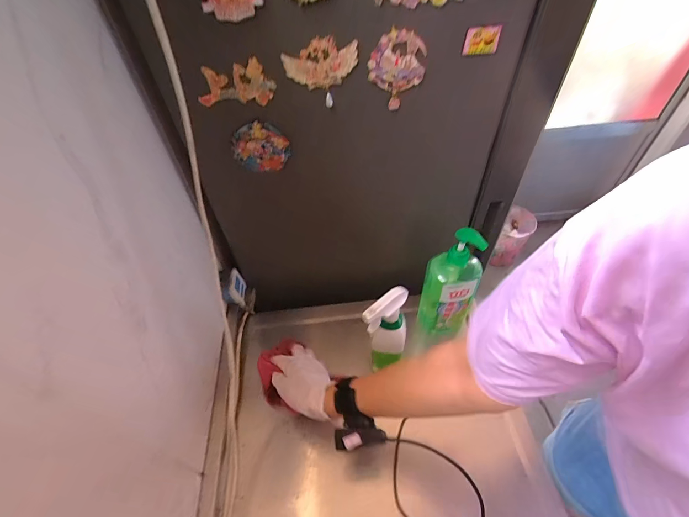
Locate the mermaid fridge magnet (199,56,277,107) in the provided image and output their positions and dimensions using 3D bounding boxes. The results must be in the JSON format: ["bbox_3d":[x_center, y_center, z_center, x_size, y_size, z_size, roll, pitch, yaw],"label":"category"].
[{"bbox_3d":[-0.150,-0.237,0.461,0.105,0.058,0.016,-2,49,0],"label":"mermaid fridge magnet"}]

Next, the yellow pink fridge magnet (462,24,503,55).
[{"bbox_3d":[0.175,-0.278,0.433,0.045,0.039,0.005,-4,72,3],"label":"yellow pink fridge magnet"}]

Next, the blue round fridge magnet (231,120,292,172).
[{"bbox_3d":[-0.132,-0.175,0.537,0.088,0.085,0.014,-6,49,-3],"label":"blue round fridge magnet"}]

